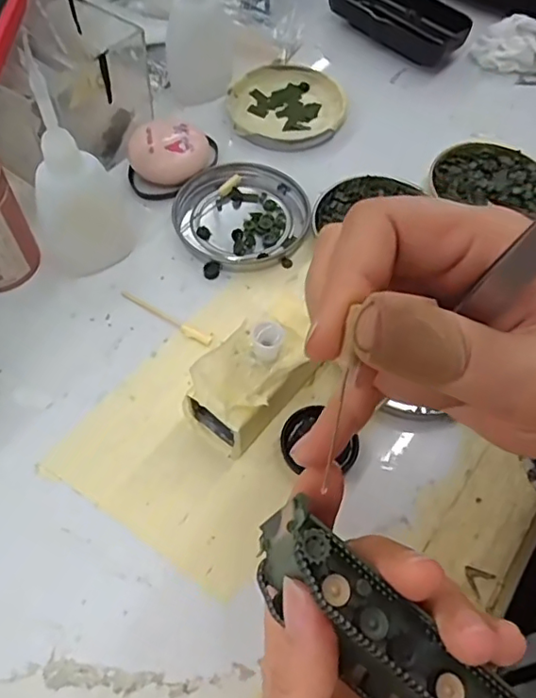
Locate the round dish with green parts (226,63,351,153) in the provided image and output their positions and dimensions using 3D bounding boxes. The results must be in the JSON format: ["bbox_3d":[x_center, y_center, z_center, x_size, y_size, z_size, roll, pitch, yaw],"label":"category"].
[{"bbox_3d":[0.012,-0.168,0.400,0.078,0.013,0.078,1,60,-2],"label":"round dish with green parts"}]

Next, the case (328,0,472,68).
[{"bbox_3d":[0.097,-0.254,0.441,0.052,0.022,0.112,-38,68,-22],"label":"case"}]

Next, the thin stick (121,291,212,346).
[{"bbox_3d":[-0.056,-0.018,0.310,0.060,0.004,0.007,29,63,14],"label":"thin stick"}]

